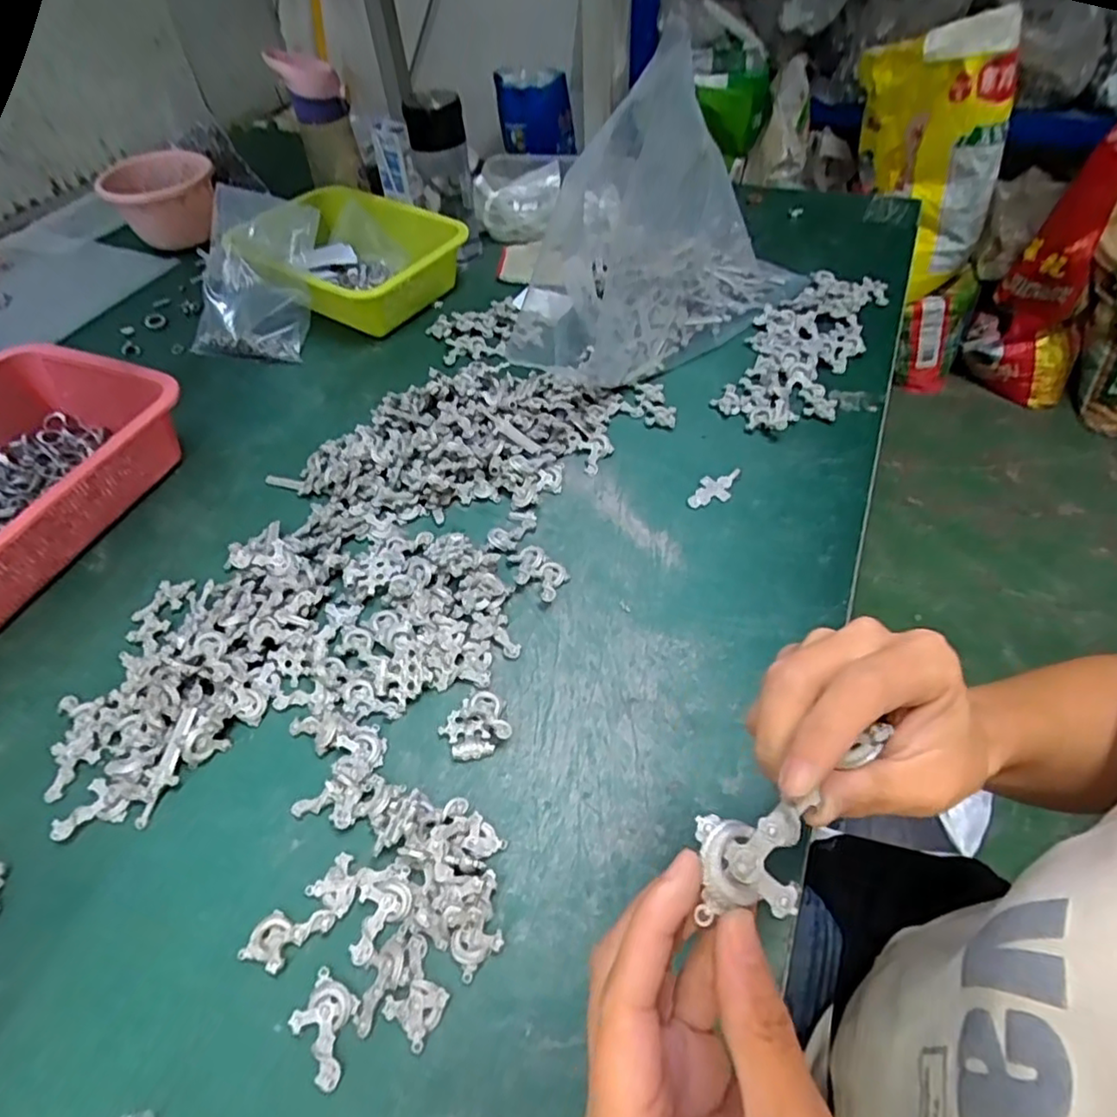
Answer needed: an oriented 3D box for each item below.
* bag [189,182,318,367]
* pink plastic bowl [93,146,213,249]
[{"bbox_3d":[-0.364,-0.329,0.750,0.182,0.184,0.060,16,14,19],"label":"bag"},{"bbox_3d":[-0.539,-0.491,0.884,0.148,0.089,0.121,-25,55,-17],"label":"pink plastic bowl"}]

